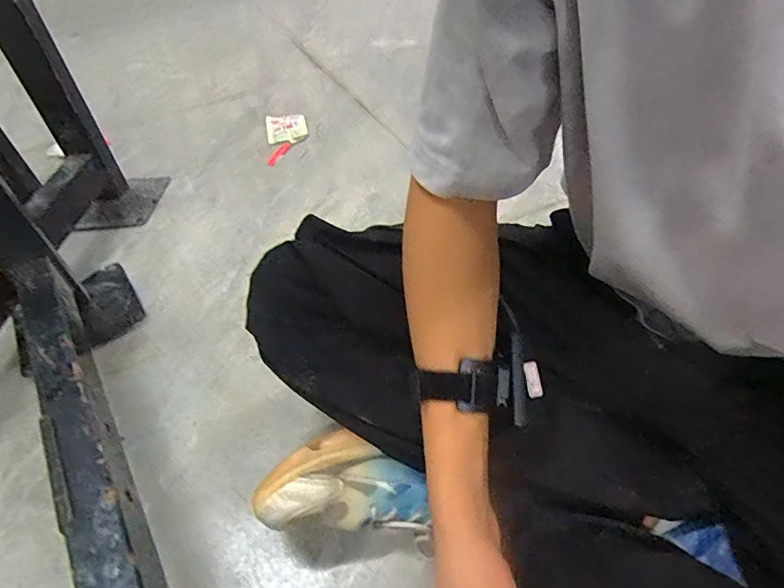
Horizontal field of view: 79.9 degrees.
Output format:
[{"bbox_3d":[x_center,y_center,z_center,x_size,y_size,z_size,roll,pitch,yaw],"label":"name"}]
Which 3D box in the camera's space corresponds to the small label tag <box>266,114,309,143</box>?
[{"bbox_3d":[-0.238,-0.377,1.057,0.087,0.008,0.141,-12,46,-5],"label":"small label tag"}]

